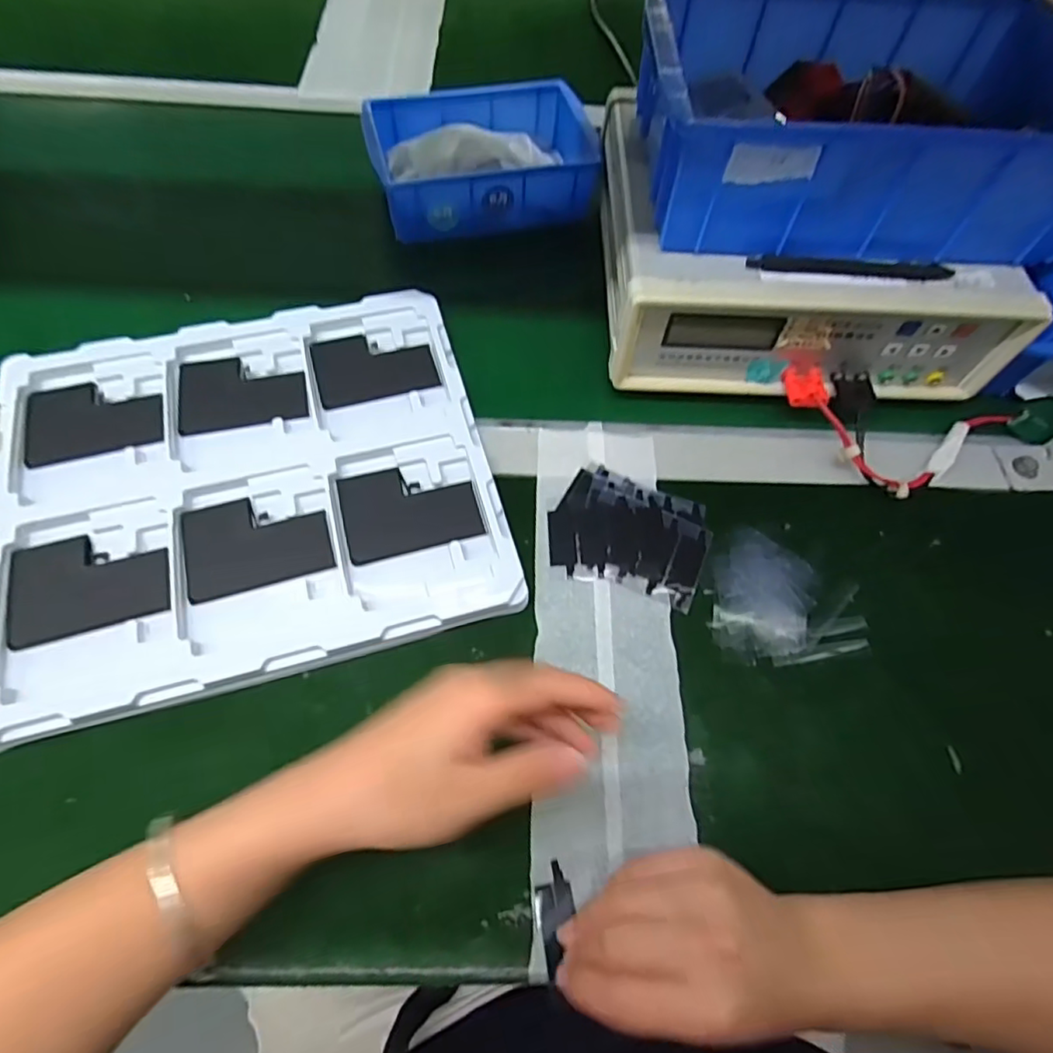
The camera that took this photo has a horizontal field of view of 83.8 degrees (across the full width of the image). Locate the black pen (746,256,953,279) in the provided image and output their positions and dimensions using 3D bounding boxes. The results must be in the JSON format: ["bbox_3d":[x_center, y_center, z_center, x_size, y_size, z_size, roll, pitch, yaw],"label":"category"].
[{"bbox_3d":[0.218,-0.177,0.400,0.133,0.014,0.015,4,62,-1],"label":"black pen"}]

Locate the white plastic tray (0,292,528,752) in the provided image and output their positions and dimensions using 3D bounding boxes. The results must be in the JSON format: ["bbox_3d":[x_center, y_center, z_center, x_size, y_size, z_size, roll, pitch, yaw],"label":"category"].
[{"bbox_3d":[-0.190,-0.032,0.409,0.315,0.024,0.280,-14,64,-10],"label":"white plastic tray"}]

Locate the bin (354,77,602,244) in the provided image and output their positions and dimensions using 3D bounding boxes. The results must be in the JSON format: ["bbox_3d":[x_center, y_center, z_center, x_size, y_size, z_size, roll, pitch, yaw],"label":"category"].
[{"bbox_3d":[-0.041,-0.343,0.553,0.204,0.060,0.140,-10,63,-8],"label":"bin"}]

